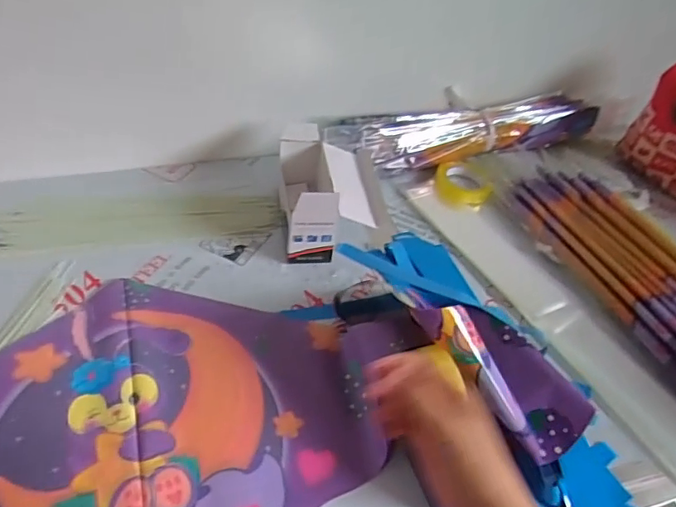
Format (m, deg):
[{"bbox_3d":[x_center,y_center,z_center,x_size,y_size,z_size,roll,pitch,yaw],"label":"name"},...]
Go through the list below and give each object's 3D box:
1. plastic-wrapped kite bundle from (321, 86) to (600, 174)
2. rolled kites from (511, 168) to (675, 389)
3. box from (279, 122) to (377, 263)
[{"bbox_3d":[0.273,-0.263,1.163,0.641,0.088,0.138,-14,47,-21],"label":"plastic-wrapped kite bundle"},{"bbox_3d":[0.506,0.021,0.931,0.198,0.052,0.548,-15,48,-21],"label":"rolled kites"},{"bbox_3d":[-0.026,-0.110,0.950,0.144,0.124,0.229,-3,44,-10],"label":"box"}]

